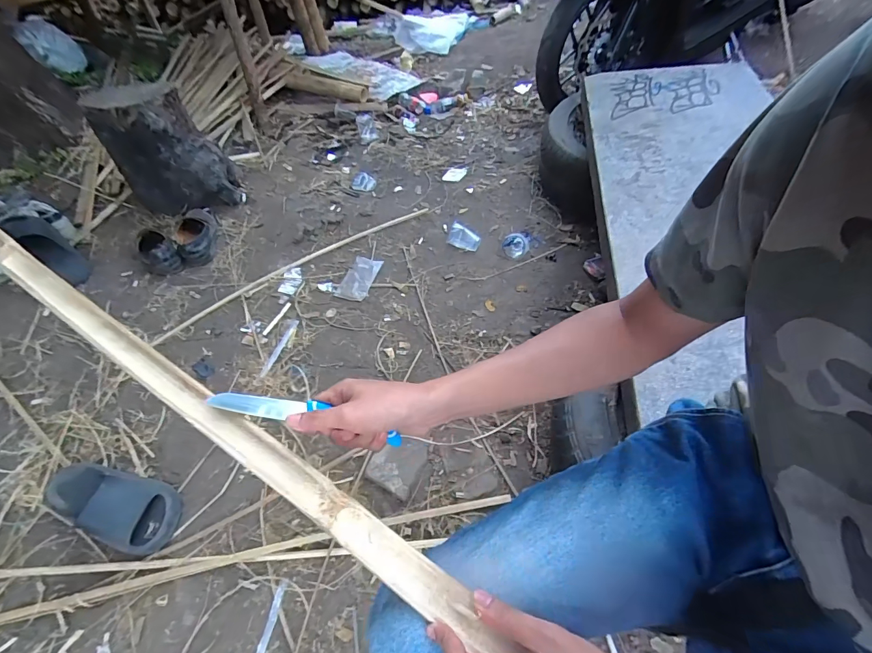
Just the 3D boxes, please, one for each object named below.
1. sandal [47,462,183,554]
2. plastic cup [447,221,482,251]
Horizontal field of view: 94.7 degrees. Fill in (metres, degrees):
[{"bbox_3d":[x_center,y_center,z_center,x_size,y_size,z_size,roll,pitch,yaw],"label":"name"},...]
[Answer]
[{"bbox_3d":[-0.636,0.337,0.775,0.275,0.076,0.125,12,56,12],"label":"sandal"},{"bbox_3d":[0.082,-0.264,1.186,0.100,0.053,0.057,21,59,18],"label":"plastic cup"}]

